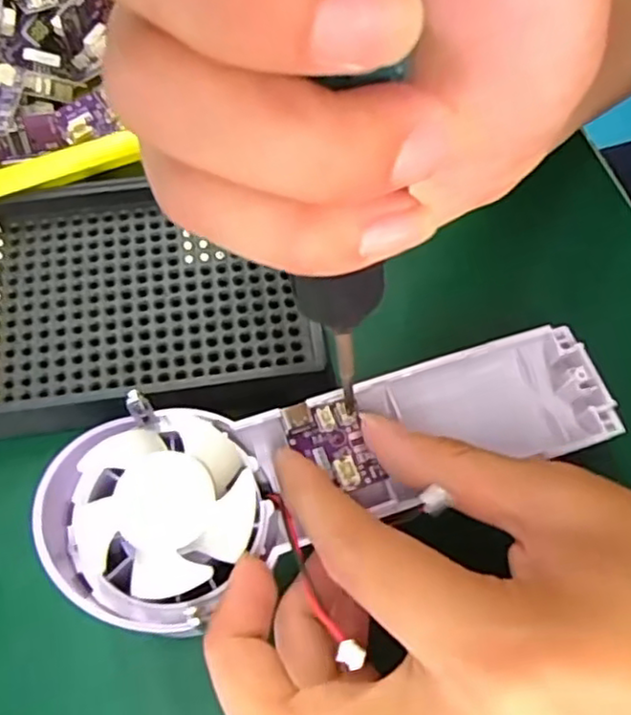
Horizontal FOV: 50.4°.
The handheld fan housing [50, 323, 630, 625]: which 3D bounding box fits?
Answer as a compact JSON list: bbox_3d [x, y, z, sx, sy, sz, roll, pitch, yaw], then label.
[{"bbox_3d":[0.008,0.031,0.209,0.176,0.030,0.057,-15,66,-20],"label":"handheld fan housing"}]

